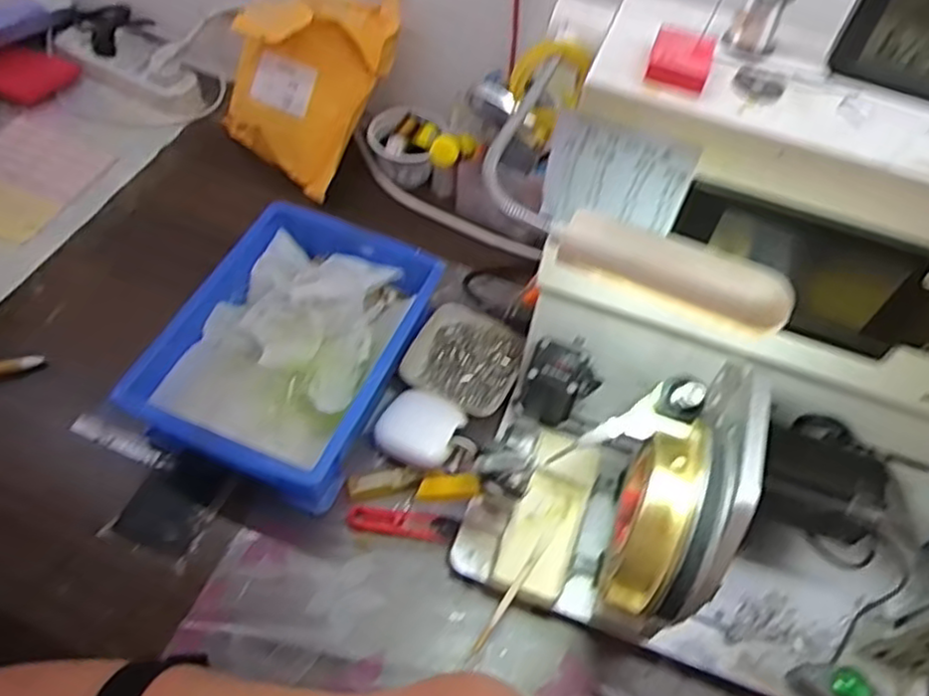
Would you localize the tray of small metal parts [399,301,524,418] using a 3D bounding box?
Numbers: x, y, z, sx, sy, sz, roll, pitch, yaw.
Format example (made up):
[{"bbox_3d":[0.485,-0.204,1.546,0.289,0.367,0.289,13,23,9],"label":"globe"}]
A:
[{"bbox_3d":[0.000,0.012,0.644,0.098,0.022,0.098,27,58,13],"label":"tray of small metal parts"}]

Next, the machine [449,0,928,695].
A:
[{"bbox_3d":[0.188,0.041,0.430,0.367,0.329,0.237,13,56,4],"label":"machine"}]

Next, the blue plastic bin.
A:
[{"bbox_3d":[-0.140,-0.004,0.609,0.176,0.069,0.249,21,56,9],"label":"blue plastic bin"}]

